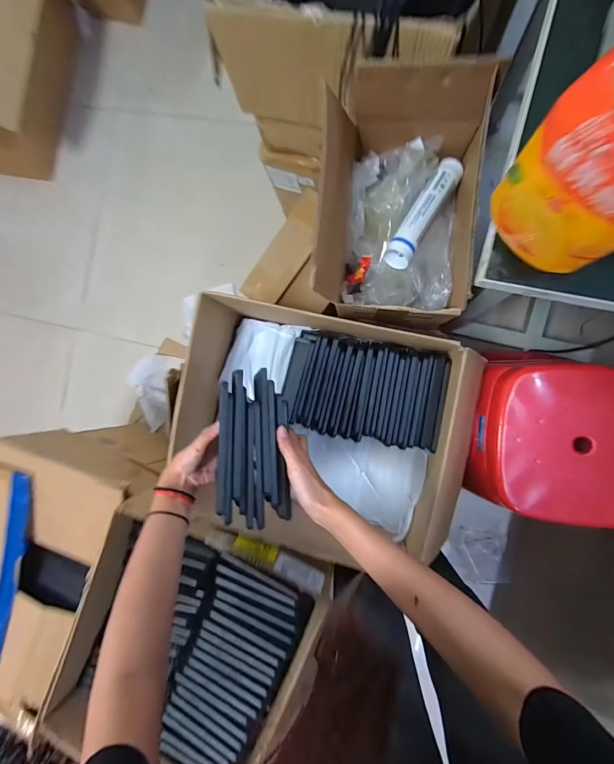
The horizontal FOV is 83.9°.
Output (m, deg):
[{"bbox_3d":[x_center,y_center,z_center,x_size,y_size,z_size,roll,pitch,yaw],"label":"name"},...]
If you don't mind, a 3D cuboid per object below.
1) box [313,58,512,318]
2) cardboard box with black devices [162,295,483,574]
[{"bbox_3d":[0.152,-0.290,0.582,0.229,0.219,0.335,3,90,10],"label":"box"},{"bbox_3d":[0.048,0.088,0.658,0.532,0.196,0.383,12,92,10],"label":"cardboard box with black devices"}]

